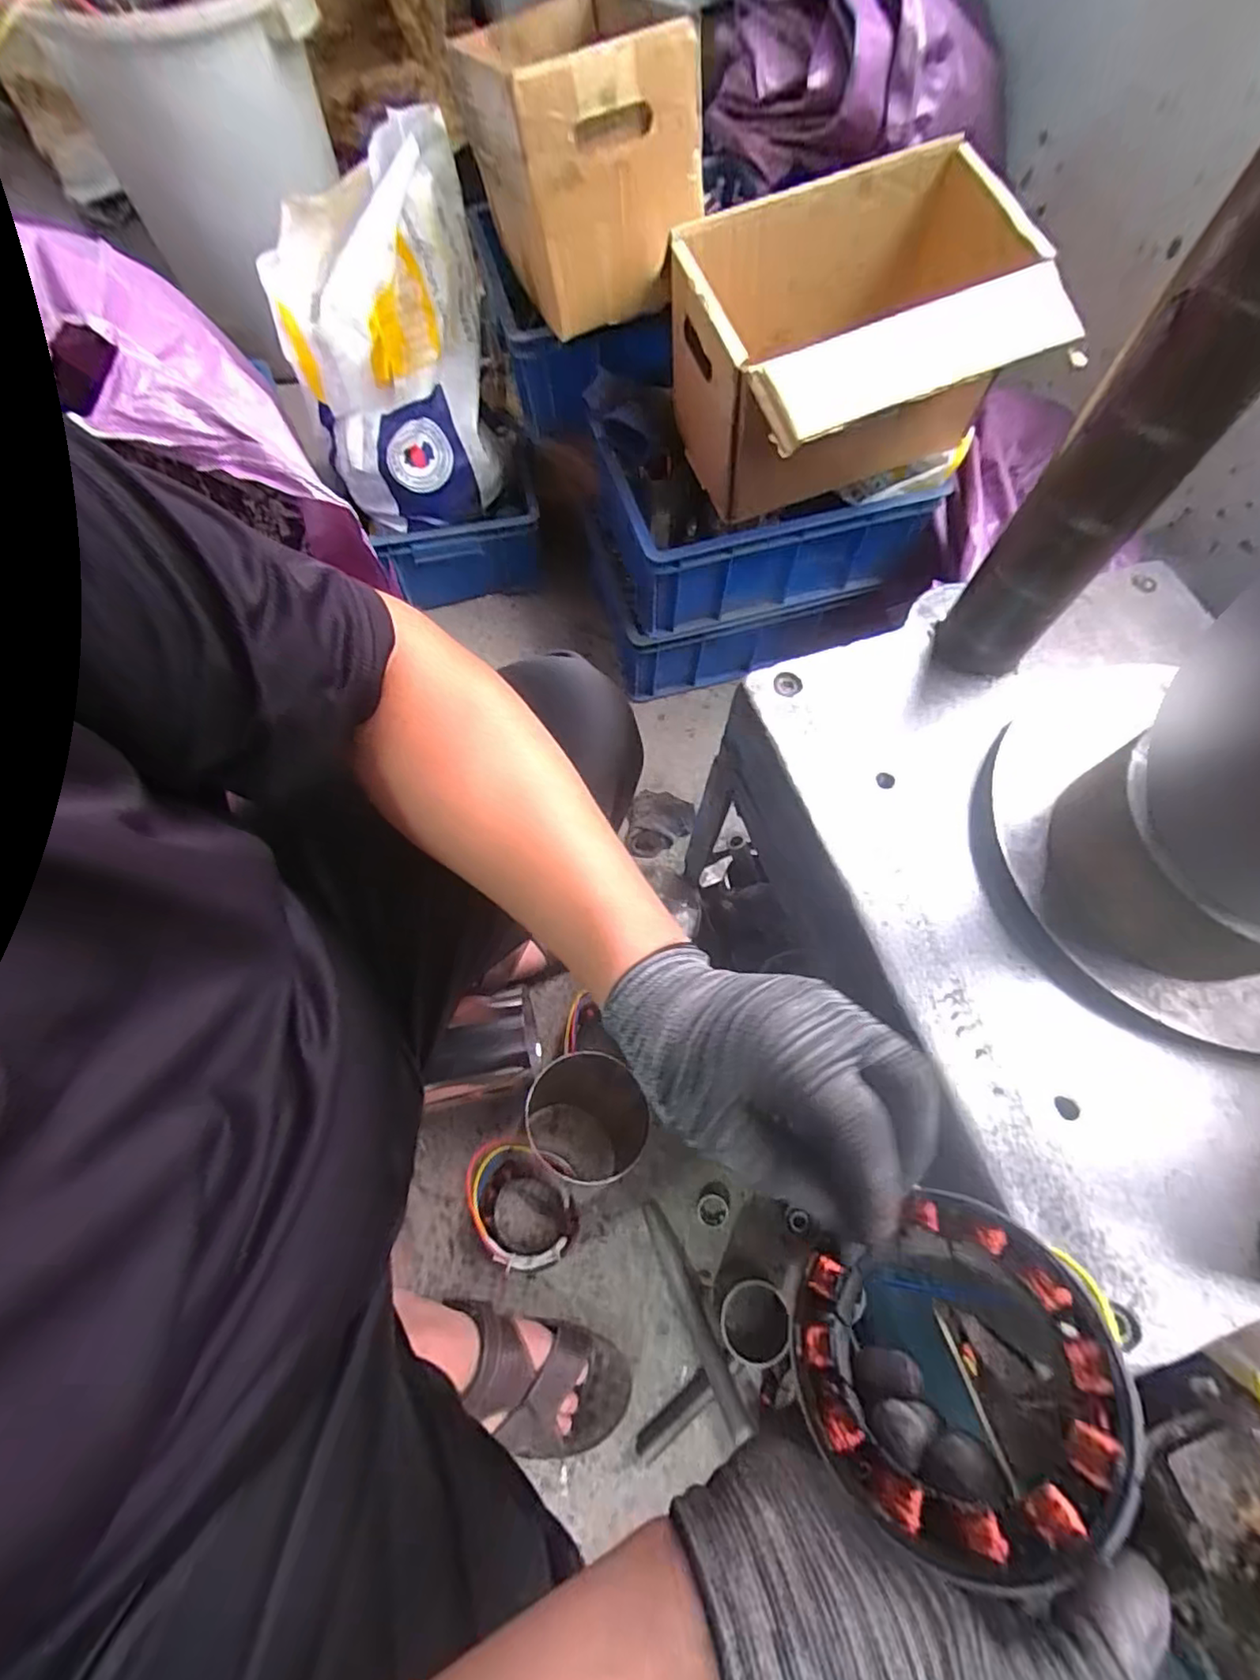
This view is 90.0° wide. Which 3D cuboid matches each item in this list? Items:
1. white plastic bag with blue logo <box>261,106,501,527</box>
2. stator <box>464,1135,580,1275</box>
[{"bbox_3d":[-0.287,-0.609,0.804,0.259,0.344,0.146,-34,72,-14],"label":"white plastic bag with blue logo"},{"bbox_3d":[-0.123,0.409,0.712,0.142,0.049,0.109,32,71,12],"label":"stator"}]

